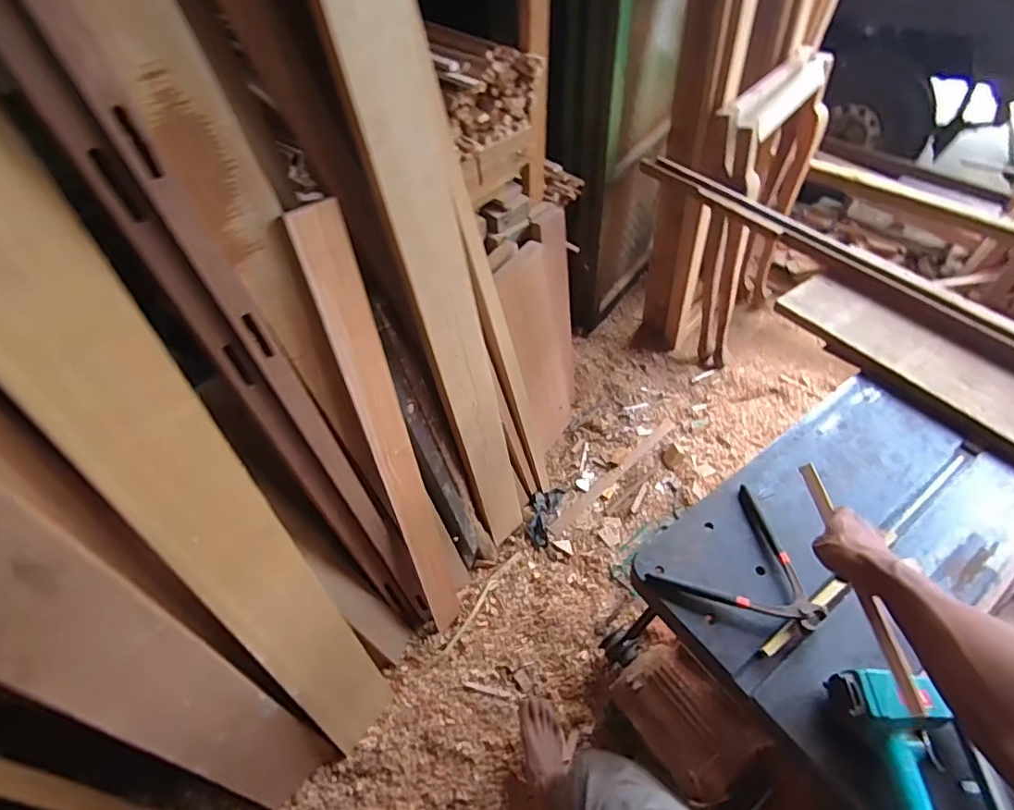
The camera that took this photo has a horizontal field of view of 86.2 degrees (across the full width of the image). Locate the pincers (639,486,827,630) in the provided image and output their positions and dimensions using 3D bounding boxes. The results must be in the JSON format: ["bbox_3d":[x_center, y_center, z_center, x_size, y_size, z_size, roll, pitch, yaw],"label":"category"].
[{"bbox_3d":[0.334,0.235,0.742,0.211,0.033,0.181,-34,58,-21],"label":"pincers"}]

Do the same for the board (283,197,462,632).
[{"bbox_3d":[-0.198,0.132,1.023,0.077,0.996,0.022,-35,46,-29],"label":"board"}]

